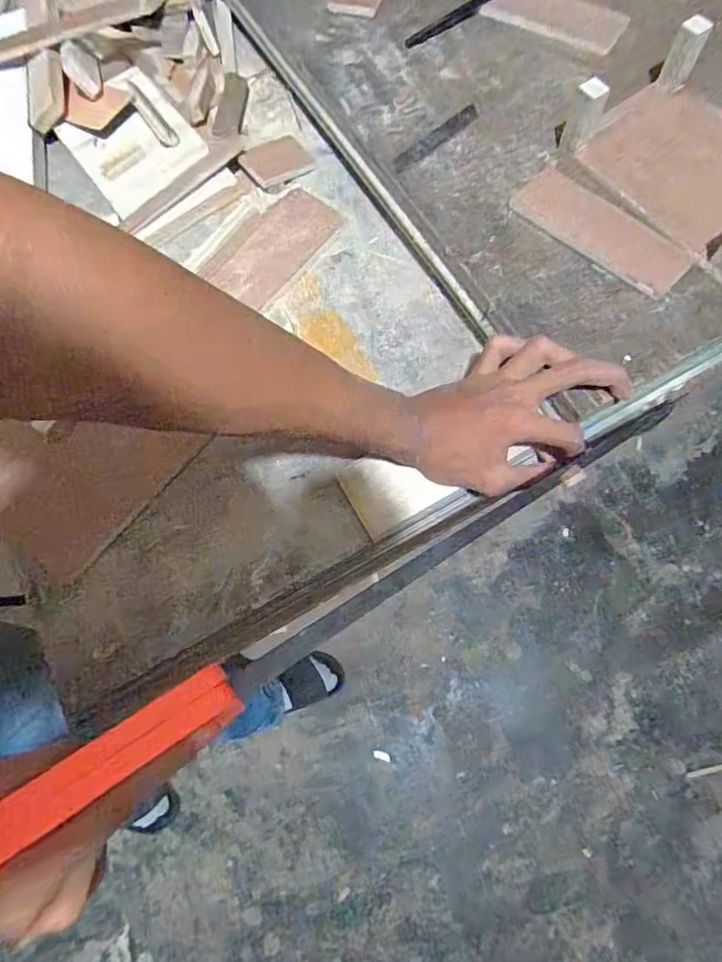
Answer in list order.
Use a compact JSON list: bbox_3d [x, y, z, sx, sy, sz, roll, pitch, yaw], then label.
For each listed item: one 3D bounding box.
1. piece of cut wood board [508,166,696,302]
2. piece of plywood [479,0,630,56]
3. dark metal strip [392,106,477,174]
[{"bbox_3d":[0.193,-0.203,0.415,0.057,0.007,0.144,-44,74,-10],"label":"piece of cut wood board"},{"bbox_3d":[0.182,-0.450,0.492,0.139,0.011,0.056,24,75,11],"label":"piece of plywood"},{"bbox_3d":[0.067,-0.310,0.463,0.098,0.004,0.018,-41,74,-9],"label":"dark metal strip"}]

